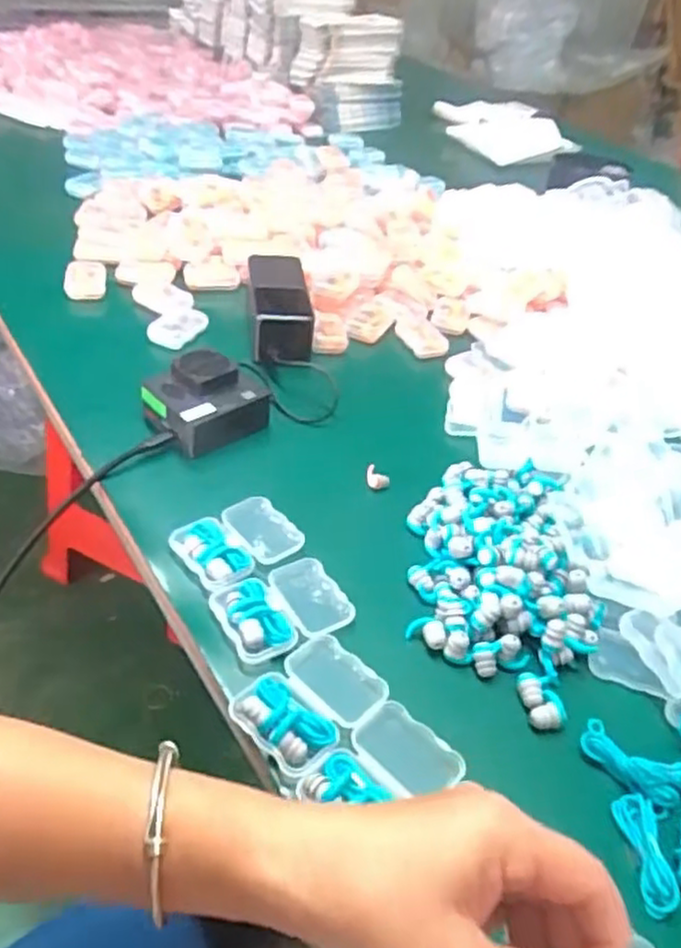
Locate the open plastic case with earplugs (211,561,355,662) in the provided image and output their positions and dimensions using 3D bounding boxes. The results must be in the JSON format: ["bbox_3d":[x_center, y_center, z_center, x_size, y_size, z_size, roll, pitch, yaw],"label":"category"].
[{"bbox_3d":[-0.034,0.079,0.426,0.075,0.014,0.055,-18,48,-29],"label":"open plastic case with earplugs"}]

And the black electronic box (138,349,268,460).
[{"bbox_3d":[-0.106,-0.057,0.553,0.081,0.049,0.070,-29,53,-36],"label":"black electronic box"}]

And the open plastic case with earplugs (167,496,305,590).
[{"bbox_3d":[-0.067,0.045,0.467,0.073,0.026,0.054,-26,51,-34],"label":"open plastic case with earplugs"}]

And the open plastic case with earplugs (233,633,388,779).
[{"bbox_3d":[-0.016,0.120,0.382,0.055,0.018,0.076,37,47,28],"label":"open plastic case with earplugs"}]

